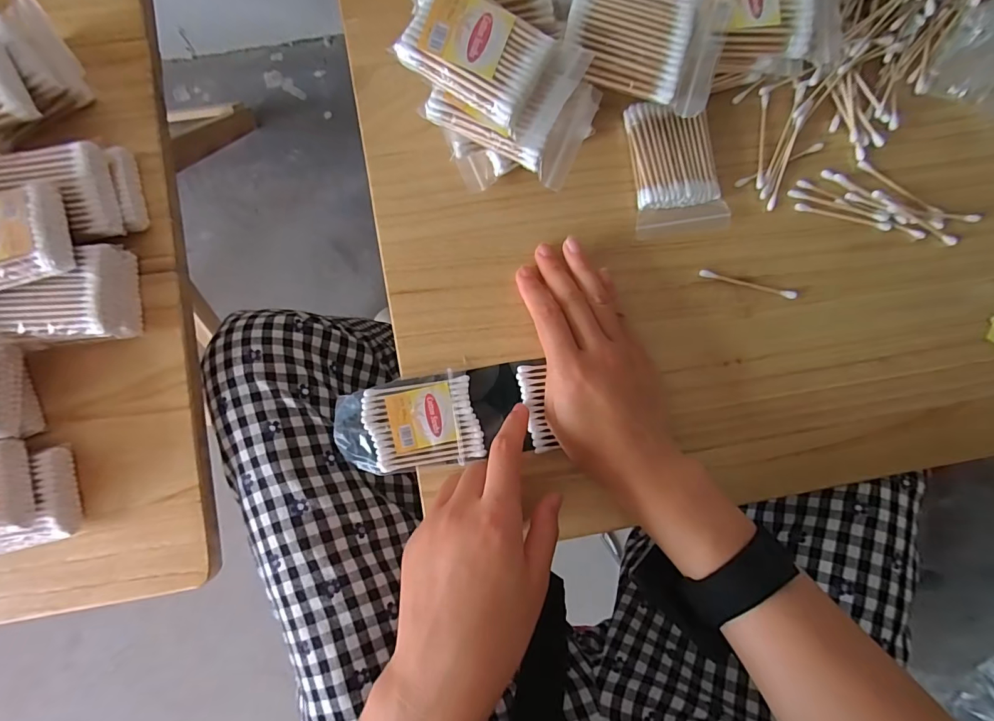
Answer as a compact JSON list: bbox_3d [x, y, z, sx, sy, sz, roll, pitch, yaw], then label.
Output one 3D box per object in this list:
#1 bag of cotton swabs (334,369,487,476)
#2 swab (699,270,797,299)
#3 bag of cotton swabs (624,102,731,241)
[{"bbox_3d":[-0.059,0.044,0.295,0.092,0.011,0.060,-13,89,-4],"label":"bag of cotton swabs"},{"bbox_3d":[0.182,-0.055,0.315,0.073,0.004,0.006,14,88,-3],"label":"swab"},{"bbox_3d":[0.127,-0.135,0.307,0.063,0.015,0.089,-6,89,-4],"label":"bag of cotton swabs"}]

